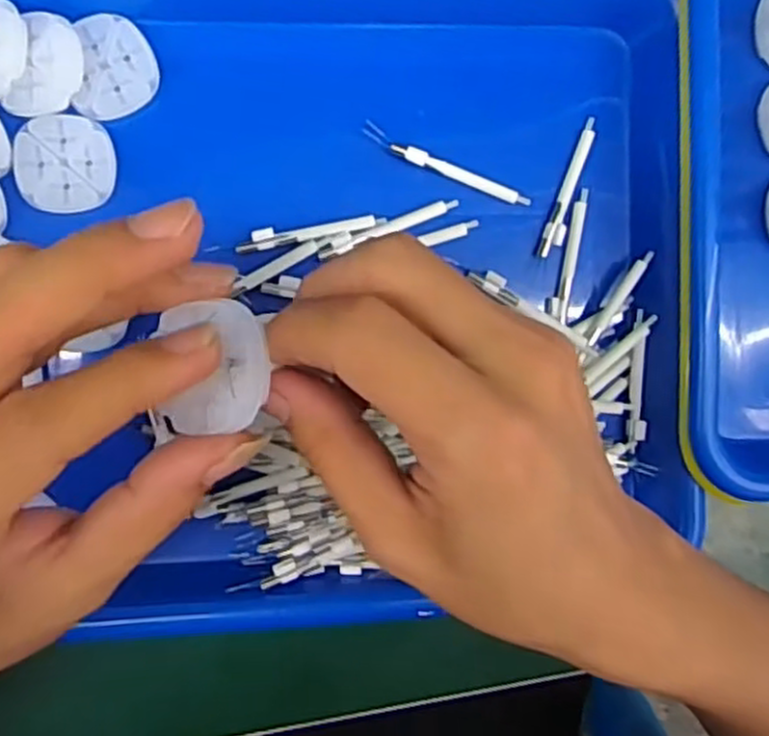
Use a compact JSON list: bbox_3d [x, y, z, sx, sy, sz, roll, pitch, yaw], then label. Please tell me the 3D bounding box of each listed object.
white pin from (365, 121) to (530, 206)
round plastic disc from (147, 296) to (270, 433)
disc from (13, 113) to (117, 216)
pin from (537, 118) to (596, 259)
[{"bbox_3d":[0.025,-0.079,0.307,0.071,0.008,0.008,23,89,-7],"label":"white pin"},{"bbox_3d":[-0.045,0.000,0.199,0.029,0.007,0.033,3,96,20],"label":"round plastic disc"},{"bbox_3d":[-0.119,-0.076,0.288,0.033,0.006,0.036,0,92,-7],"label":"disc"},{"bbox_3d":[0.076,-0.073,0.314,0.008,0.005,0.059,21,89,-7],"label":"pin"}]

